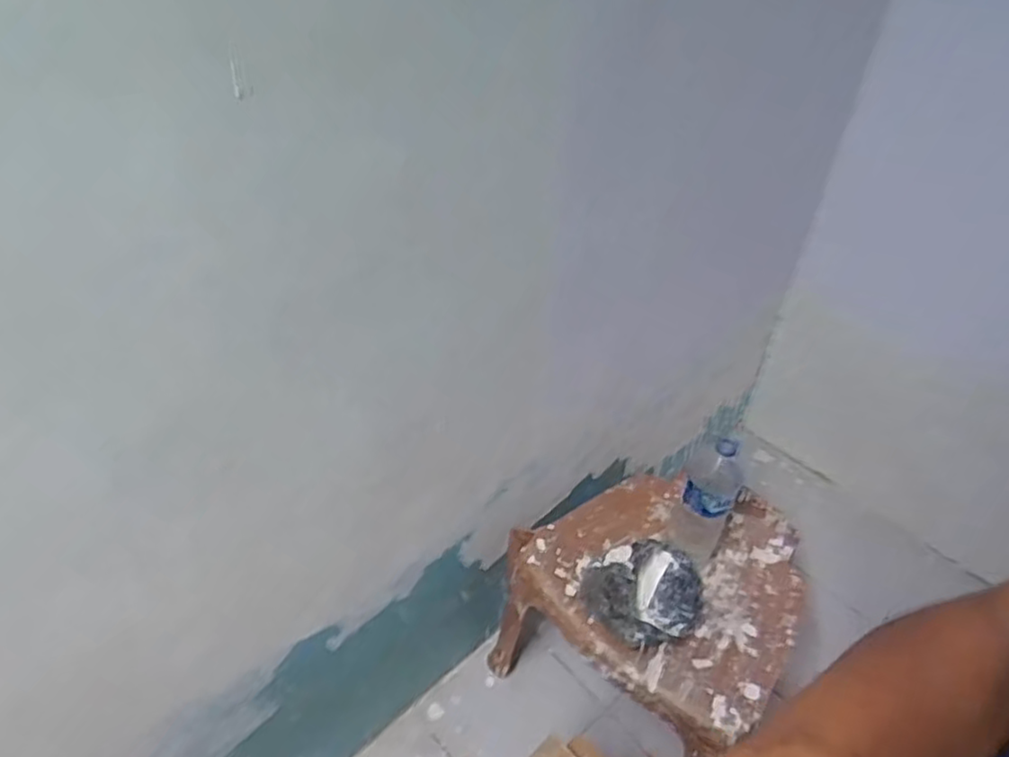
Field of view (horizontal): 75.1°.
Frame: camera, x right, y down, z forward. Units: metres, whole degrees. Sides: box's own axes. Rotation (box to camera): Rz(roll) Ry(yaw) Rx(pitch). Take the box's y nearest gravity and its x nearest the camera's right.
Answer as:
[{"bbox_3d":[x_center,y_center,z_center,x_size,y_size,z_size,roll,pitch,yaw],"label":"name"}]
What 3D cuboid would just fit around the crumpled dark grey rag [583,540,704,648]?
[{"bbox_3d":[0.241,0.337,1.093,0.200,0.104,0.176,-32,52,-26],"label":"crumpled dark grey rag"}]

